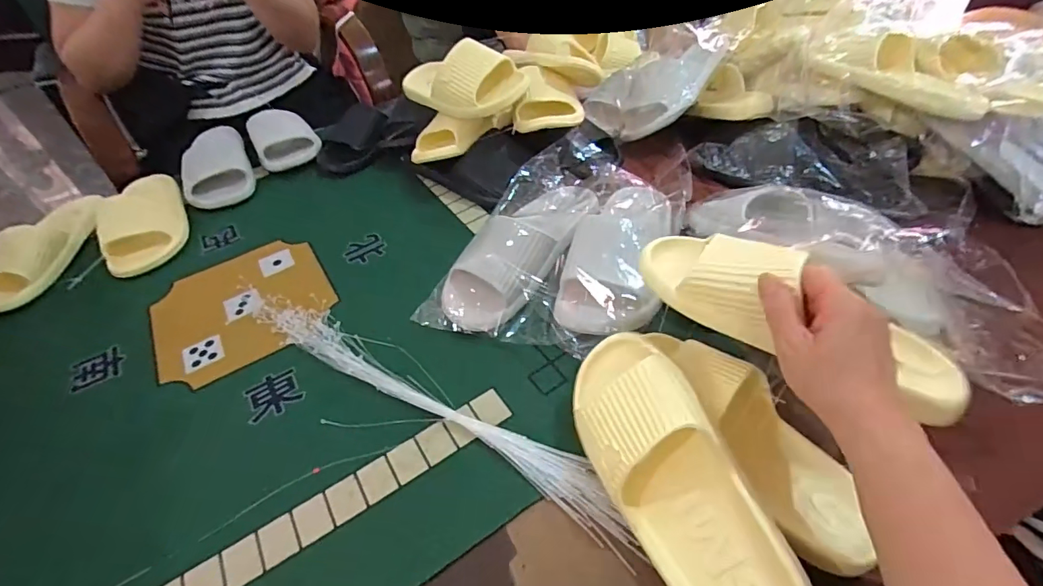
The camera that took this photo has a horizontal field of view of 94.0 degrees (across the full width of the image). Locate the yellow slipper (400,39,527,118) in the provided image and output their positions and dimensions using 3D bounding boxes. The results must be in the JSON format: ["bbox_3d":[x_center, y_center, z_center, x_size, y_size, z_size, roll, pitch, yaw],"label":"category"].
[{"bbox_3d":[-0.092,-0.323,0.719,0.106,0.075,0.214,-32,50,-24],"label":"yellow slipper"}]

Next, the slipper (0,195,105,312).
[{"bbox_3d":[-0.697,-0.068,0.704,0.084,0.057,0.212,2,45,8],"label":"slipper"}]

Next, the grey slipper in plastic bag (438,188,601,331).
[{"bbox_3d":[0.002,-0.067,0.610,0.116,0.057,0.262,21,51,25],"label":"grey slipper in plastic bag"}]

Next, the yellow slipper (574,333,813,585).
[{"bbox_3d":[0.112,0.136,0.362,0.092,0.078,0.248,-37,57,16],"label":"yellow slipper"}]

